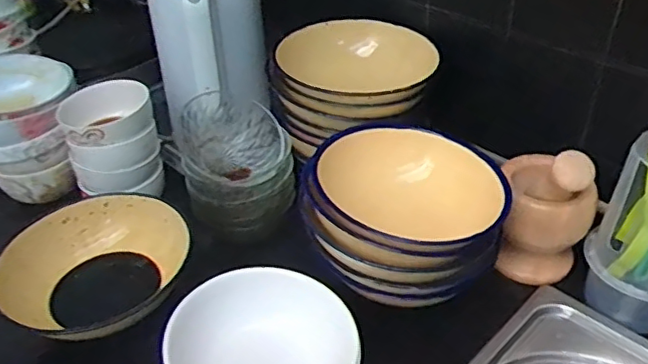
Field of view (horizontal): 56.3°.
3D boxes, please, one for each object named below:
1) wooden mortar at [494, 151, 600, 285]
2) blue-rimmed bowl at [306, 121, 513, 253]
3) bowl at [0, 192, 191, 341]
[{"bbox_3d":[0.232,0.027,0.634,0.092,0.154,0.083,12,40,18],"label":"wooden mortar"},{"bbox_3d":[0.086,0.011,0.601,0.184,0.059,0.160,27,46,32],"label":"blue-rimmed bowl"},{"bbox_3d":[-0.231,0.093,0.626,0.174,0.061,0.179,0,38,4],"label":"bowl"}]

